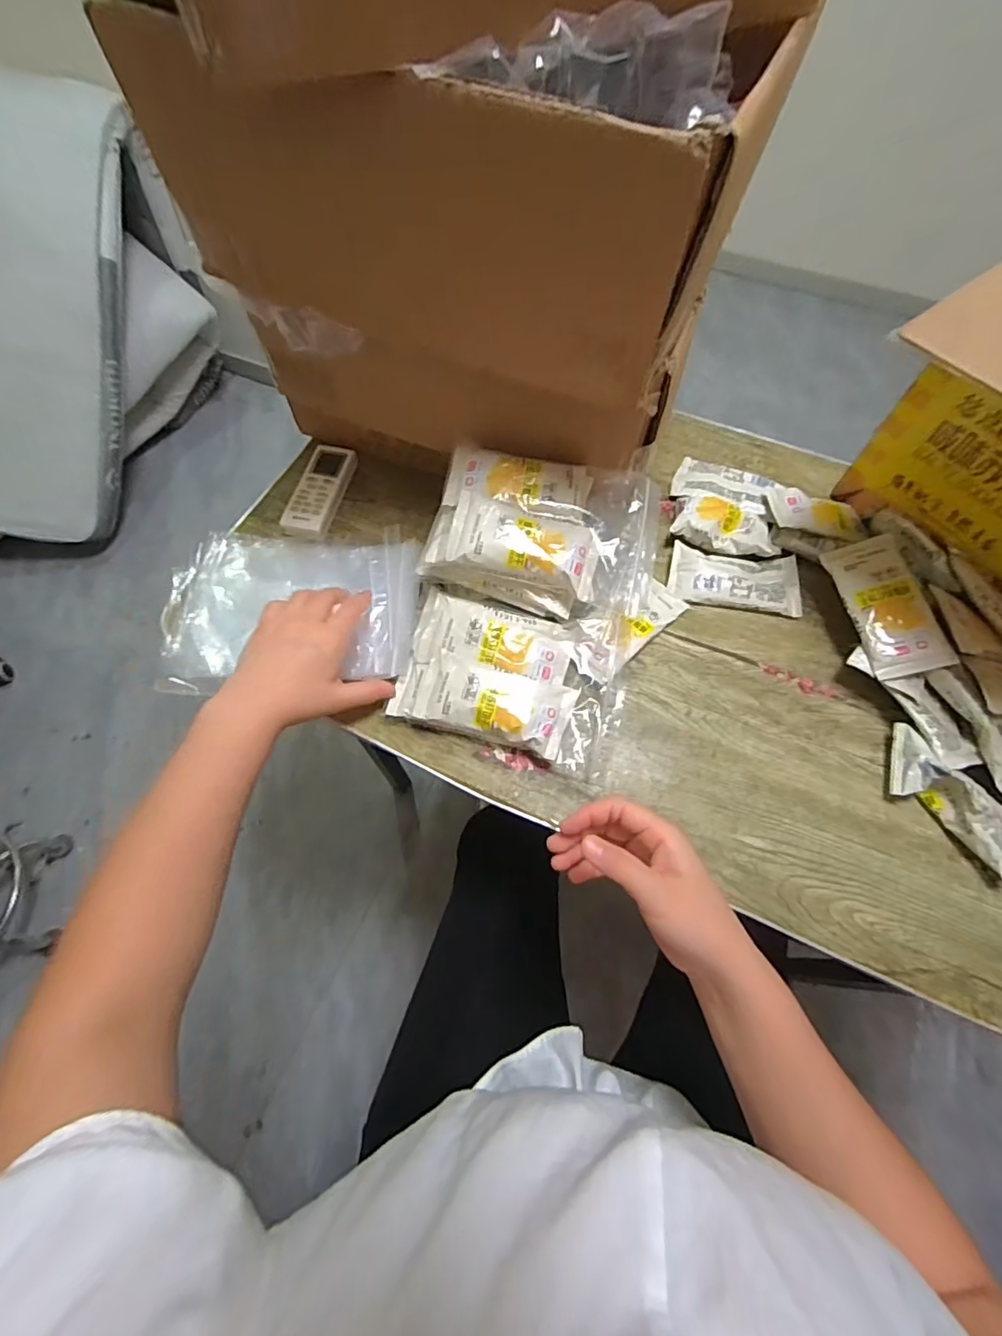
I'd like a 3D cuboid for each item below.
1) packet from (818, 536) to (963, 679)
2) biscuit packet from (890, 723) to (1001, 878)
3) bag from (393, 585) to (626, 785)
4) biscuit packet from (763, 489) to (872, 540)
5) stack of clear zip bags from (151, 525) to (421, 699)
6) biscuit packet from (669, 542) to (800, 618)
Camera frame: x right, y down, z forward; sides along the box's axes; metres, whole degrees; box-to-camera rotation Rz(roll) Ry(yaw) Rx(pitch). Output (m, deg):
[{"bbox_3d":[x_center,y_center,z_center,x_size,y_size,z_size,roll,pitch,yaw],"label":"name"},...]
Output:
[{"bbox_3d":[0.361,-0.060,0.504,0.062,0.012,0.136,-16,69,13],"label":"packet"},{"bbox_3d":[0.380,0.109,0.453,0.057,0.036,0.121,-41,71,-18],"label":"biscuit packet"},{"bbox_3d":[0.007,0.007,0.502,0.203,0.042,0.134,16,65,8],"label":"bag"},{"bbox_3d":[0.343,-0.166,0.575,0.106,0.022,0.060,12,65,6],"label":"biscuit packet"},{"bbox_3d":[-0.209,-0.065,0.543,0.249,0.026,0.172,-1,64,-1],"label":"stack of clear zip bags"},{"bbox_3d":[0.243,-0.093,0.561,0.129,0.016,0.064,9,64,4],"label":"biscuit packet"}]

